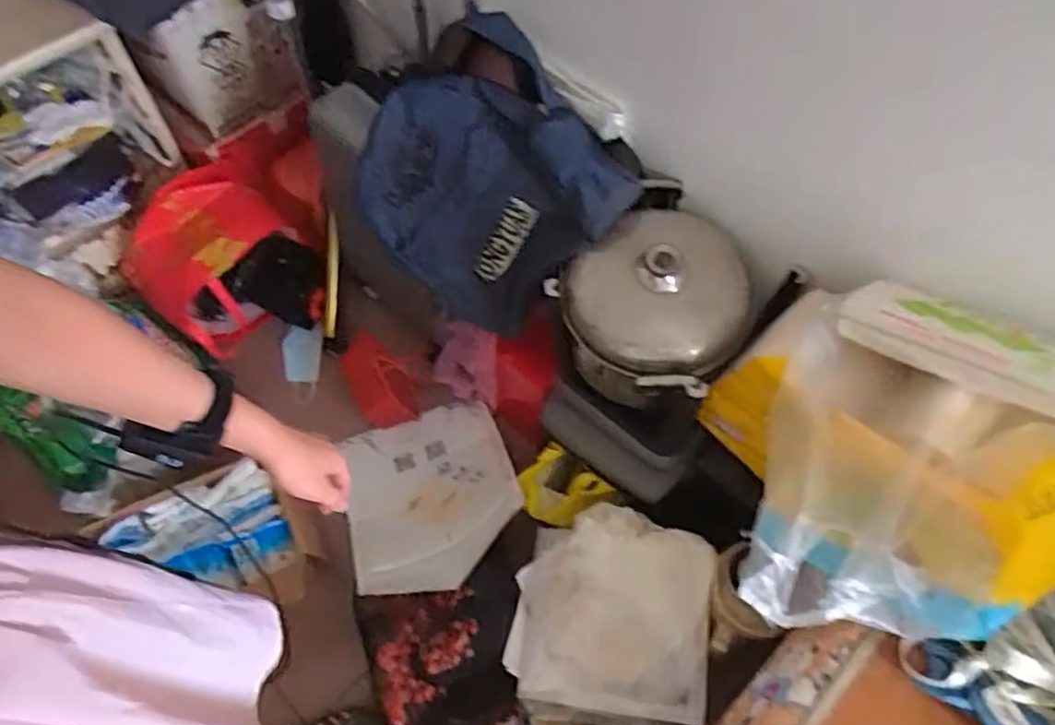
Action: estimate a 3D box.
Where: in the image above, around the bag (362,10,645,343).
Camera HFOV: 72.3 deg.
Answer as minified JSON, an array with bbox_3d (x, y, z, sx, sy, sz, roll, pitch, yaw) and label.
[{"bbox_3d":[-0.061,-0.254,1.133,0.411,0.358,0.256,38,67,19],"label":"bag"}]

